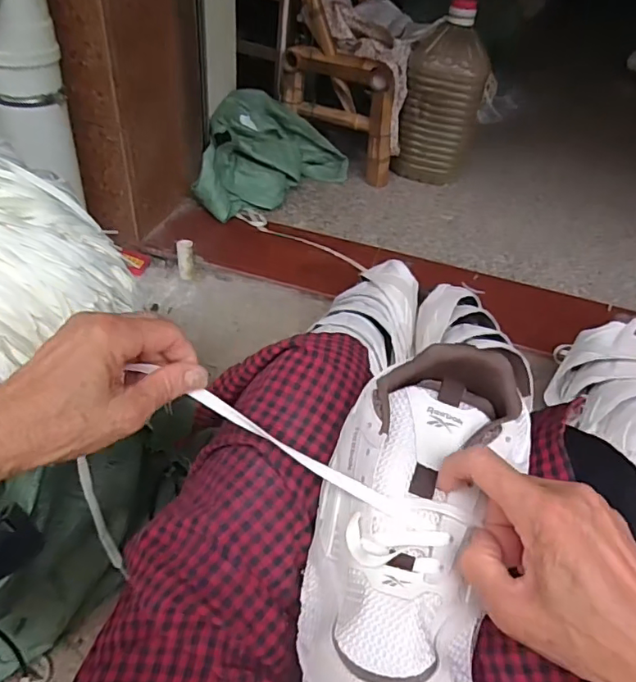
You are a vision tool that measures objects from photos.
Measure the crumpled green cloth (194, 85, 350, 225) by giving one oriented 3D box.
[{"bbox_3d":[-0.096,-0.441,1.295,0.338,0.164,0.367,5,43,-2],"label":"crumpled green cloth"}]

